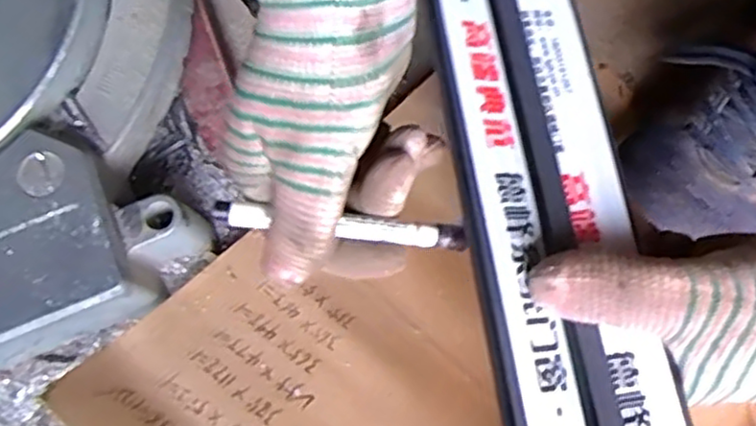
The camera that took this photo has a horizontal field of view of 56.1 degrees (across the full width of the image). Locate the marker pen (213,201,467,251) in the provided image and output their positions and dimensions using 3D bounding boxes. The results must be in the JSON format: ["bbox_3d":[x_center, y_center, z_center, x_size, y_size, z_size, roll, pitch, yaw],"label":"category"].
[{"bbox_3d":[-0.015,0.006,0.303,0.107,0.006,0.010,7,71,-9],"label":"marker pen"}]

